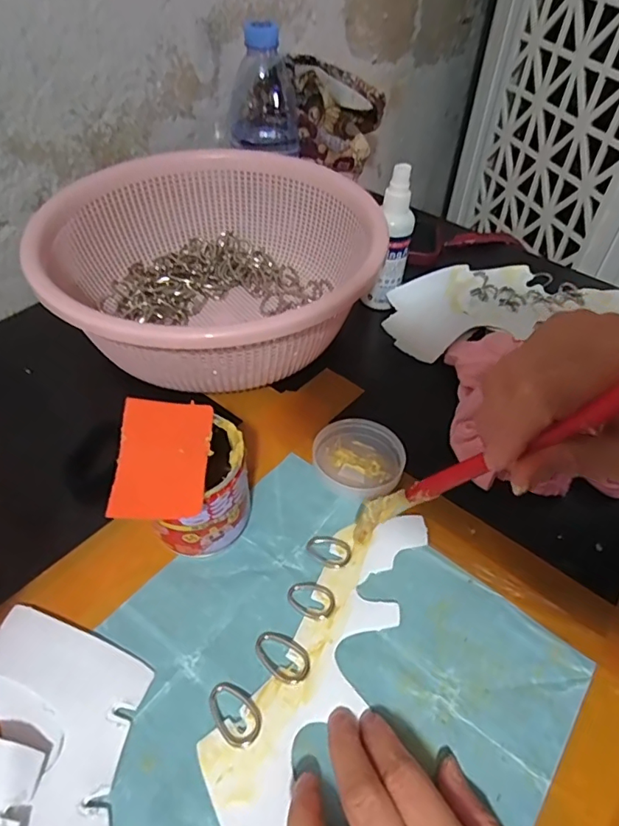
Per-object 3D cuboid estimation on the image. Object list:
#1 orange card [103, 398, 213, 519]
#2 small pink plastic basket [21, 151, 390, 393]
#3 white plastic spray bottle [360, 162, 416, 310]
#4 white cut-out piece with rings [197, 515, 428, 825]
[{"bbox_3d":[-0.084,0.024,0.292,0.050,0.004,0.079,3,50,-7],"label":"orange card"},{"bbox_3d":[-0.090,-0.122,0.448,0.247,0.101,0.271,2,49,-2],"label":"small pink plastic basket"},{"bbox_3d":[0.076,-0.153,0.462,0.030,0.126,0.026,20,51,14],"label":"white plastic spray bottle"},{"bbox_3d":[0.004,0.139,0.283,0.071,0.009,0.210,22,51,15],"label":"white cut-out piece with rings"}]

